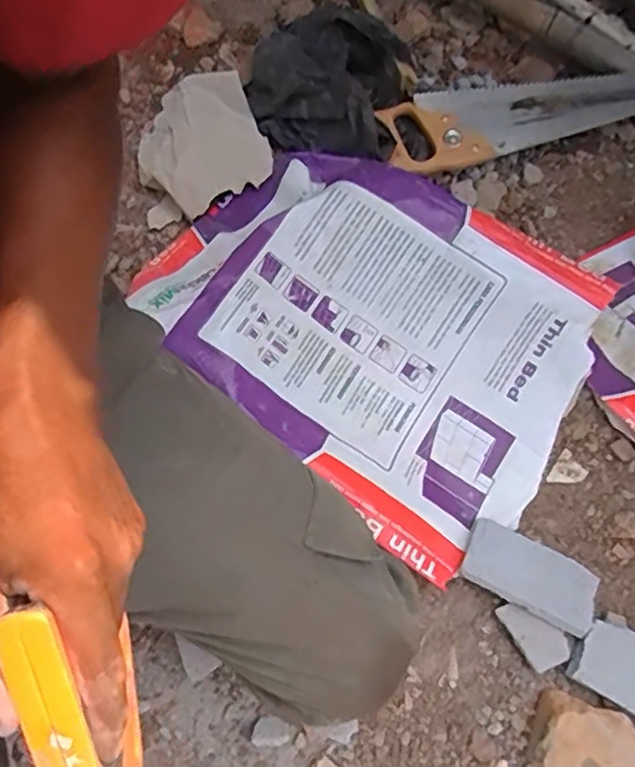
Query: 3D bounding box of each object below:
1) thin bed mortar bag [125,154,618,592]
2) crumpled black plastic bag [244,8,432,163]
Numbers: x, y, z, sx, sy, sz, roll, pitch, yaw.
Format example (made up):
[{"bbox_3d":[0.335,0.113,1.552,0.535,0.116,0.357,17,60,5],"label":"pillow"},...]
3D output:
[{"bbox_3d":[0.069,-0.076,0.771,0.506,0.081,0.376,40,74,11],"label":"thin bed mortar bag"},{"bbox_3d":[0.022,-0.405,0.875,0.227,0.078,0.255,-10,73,-4],"label":"crumpled black plastic bag"}]

